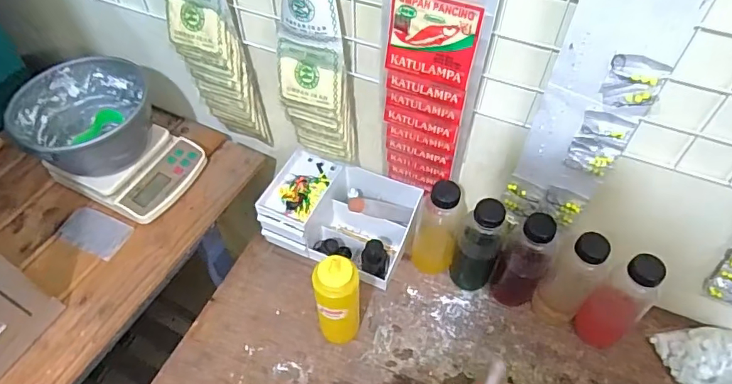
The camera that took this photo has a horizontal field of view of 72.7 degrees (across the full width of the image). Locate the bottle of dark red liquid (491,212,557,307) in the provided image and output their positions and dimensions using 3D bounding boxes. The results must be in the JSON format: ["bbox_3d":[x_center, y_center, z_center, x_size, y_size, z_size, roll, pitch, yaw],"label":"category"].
[{"bbox_3d":[0.234,0.108,0.725,0.074,0.186,0.057,29,58,21],"label":"bottle of dark red liquid"}]

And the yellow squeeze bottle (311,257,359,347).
[{"bbox_3d":[-0.037,0.158,0.685,0.057,0.188,0.048,-4,52,-3],"label":"yellow squeeze bottle"}]

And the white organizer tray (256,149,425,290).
[{"bbox_3d":[-0.042,0.039,0.830,0.233,0.102,0.153,18,54,13],"label":"white organizer tray"}]

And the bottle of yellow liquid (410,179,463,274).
[{"bbox_3d":[0.112,0.050,0.764,0.063,0.189,0.080,12,53,9],"label":"bottle of yellow liquid"}]

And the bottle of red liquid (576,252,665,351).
[{"bbox_3d":[0.352,0.154,0.691,0.058,0.193,0.065,-29,58,-20],"label":"bottle of red liquid"}]

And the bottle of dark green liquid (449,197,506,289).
[{"bbox_3d":[0.169,0.083,0.741,0.070,0.190,0.065,16,54,12],"label":"bottle of dark green liquid"}]

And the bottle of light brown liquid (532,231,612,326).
[{"bbox_3d":[0.294,0.127,0.709,0.061,0.193,0.052,34,59,23],"label":"bottle of light brown liquid"}]

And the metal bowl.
[{"bbox_3d":[-0.433,-0.115,0.785,0.180,0.103,0.180,0,52,0],"label":"metal bowl"}]

